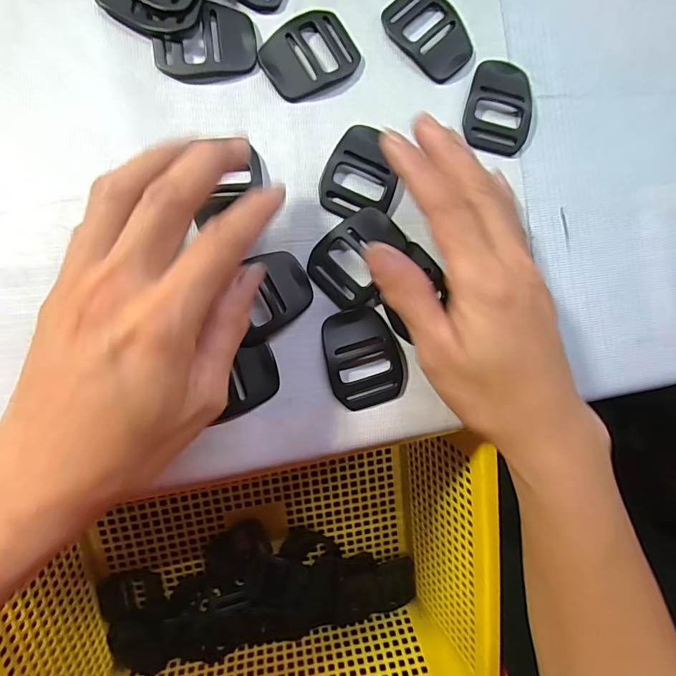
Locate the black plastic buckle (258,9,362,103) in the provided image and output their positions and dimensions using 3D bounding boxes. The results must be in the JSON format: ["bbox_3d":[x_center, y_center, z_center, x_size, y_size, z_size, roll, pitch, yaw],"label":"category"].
[{"bbox_3d":[-0.014,-0.141,0.224,0.047,0.004,0.036,-39,94,-8],"label":"black plastic buckle"}]

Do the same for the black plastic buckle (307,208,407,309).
[{"bbox_3d":[0.011,-0.040,0.221,0.049,0.008,0.036,-43,94,-8],"label":"black plastic buckle"}]

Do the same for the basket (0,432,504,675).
[{"bbox_3d":[-0.051,0.180,0.316,0.300,0.132,0.201,-6,112,-11],"label":"basket"}]

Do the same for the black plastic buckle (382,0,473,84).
[{"bbox_3d":[0.048,-0.159,0.234,0.047,0.005,0.034,44,82,-5],"label":"black plastic buckle"}]

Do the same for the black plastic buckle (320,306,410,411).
[{"bbox_3d":[0.013,0.009,0.222,0.037,0.004,0.048,-15,90,-9],"label":"black plastic buckle"}]

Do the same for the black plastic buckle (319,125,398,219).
[{"bbox_3d":[0.012,-0.082,0.225,0.036,0.005,0.047,18,85,-8],"label":"black plastic buckle"}]

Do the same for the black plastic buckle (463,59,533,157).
[{"bbox_3d":[0.085,-0.124,0.239,0.037,0.004,0.049,9,86,-8],"label":"black plastic buckle"}]

